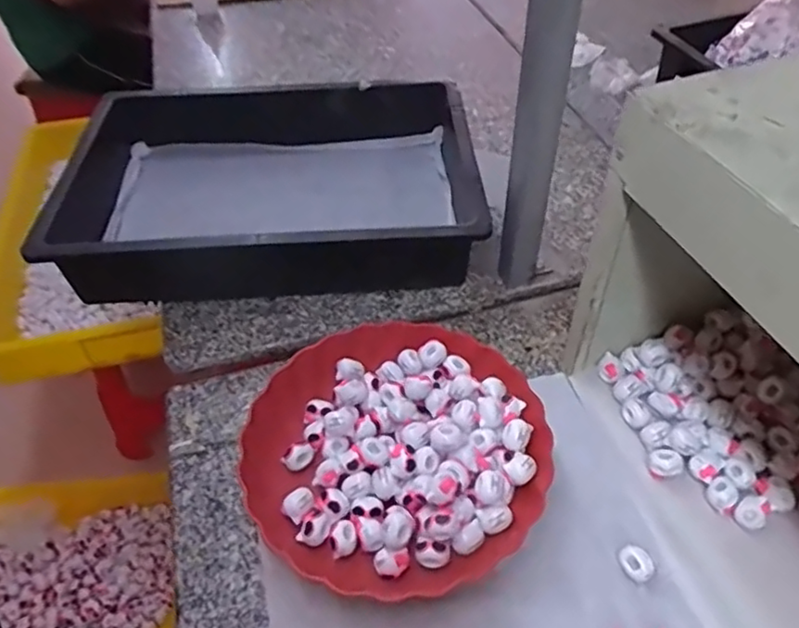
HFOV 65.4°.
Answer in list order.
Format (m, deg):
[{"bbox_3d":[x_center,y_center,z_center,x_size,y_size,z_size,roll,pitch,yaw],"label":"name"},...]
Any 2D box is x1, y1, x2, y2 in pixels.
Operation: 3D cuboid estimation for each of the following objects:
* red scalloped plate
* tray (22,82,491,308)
[{"bbox_3d":[0.000,0.110,0.520,0.232,0.052,0.231,10,48,12],"label":"red scalloped plate"},{"bbox_3d":[-0.152,-0.149,0.728,0.459,0.103,0.323,-5,47,-2],"label":"tray"}]

